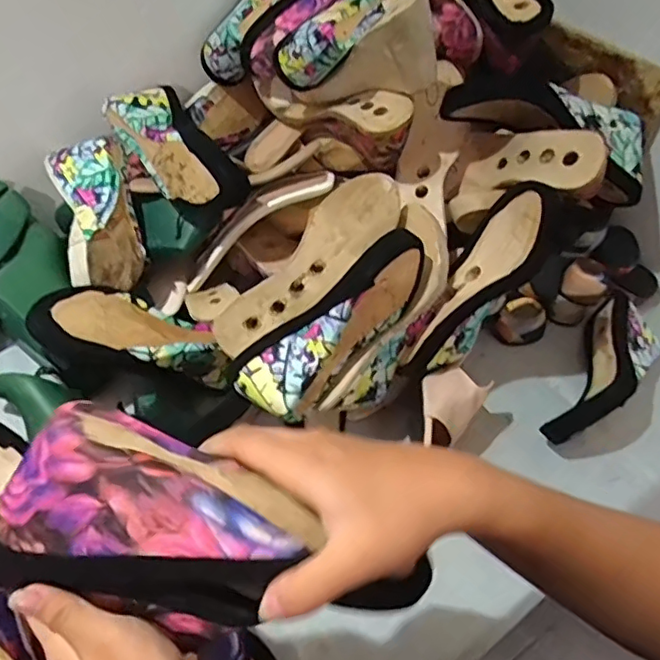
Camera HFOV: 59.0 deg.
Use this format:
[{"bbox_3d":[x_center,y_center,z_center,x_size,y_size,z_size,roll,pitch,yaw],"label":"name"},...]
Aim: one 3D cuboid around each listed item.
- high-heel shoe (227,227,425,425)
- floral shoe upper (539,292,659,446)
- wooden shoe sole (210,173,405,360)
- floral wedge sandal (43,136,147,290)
[{"bbox_3d":[0.005,-0.005,0.544,0.220,0.076,0.076,-43,59,0],"label":"high-heel shoe"},{"bbox_3d":[0.304,0.039,0.646,0.080,0.079,0.226,31,58,24],"label":"floral shoe upper"},{"bbox_3d":[-0.019,-0.060,0.590,0.232,0.060,0.076,-45,61,-8],"label":"wooden shoe sole"},{"bbox_3d":[-0.257,-0.131,0.650,0.083,0.072,0.199,-19,53,-13],"label":"floral wedge sandal"}]

